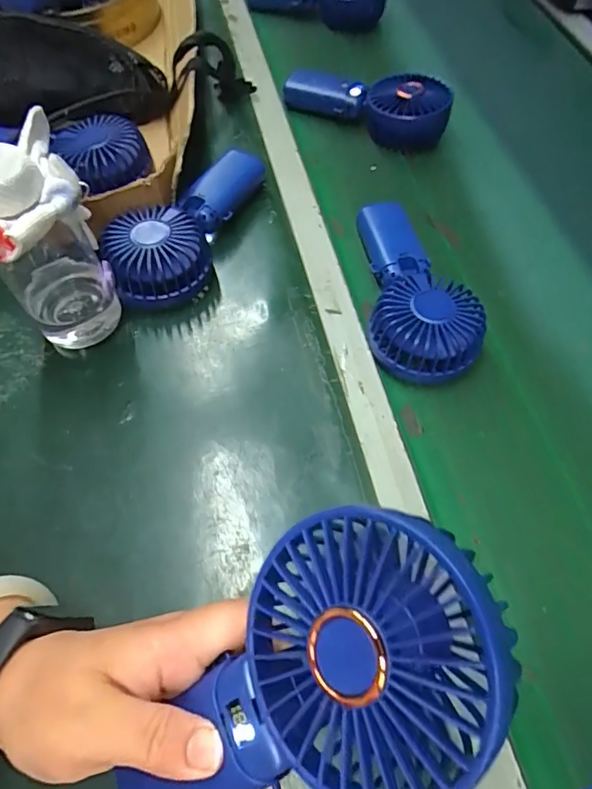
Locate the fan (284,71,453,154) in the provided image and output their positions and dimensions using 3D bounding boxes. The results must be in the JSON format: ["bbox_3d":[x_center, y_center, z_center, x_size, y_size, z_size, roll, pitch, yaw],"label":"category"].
[{"bbox_3d":[0.075,-0.320,0.554,0.184,0.049,0.062,20,61,9],"label":"fan"}]

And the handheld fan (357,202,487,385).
[{"bbox_3d":[0.099,-0.089,0.423,0.083,0.050,0.170,-3,60,-4],"label":"handheld fan"}]

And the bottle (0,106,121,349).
[{"bbox_3d":[-0.177,-0.103,0.355,0.082,0.150,0.102,-31,65,-16],"label":"bottle"}]

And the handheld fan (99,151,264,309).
[{"bbox_3d":[-0.096,-0.153,0.440,0.077,0.050,0.186,18,62,10],"label":"handheld fan"}]

